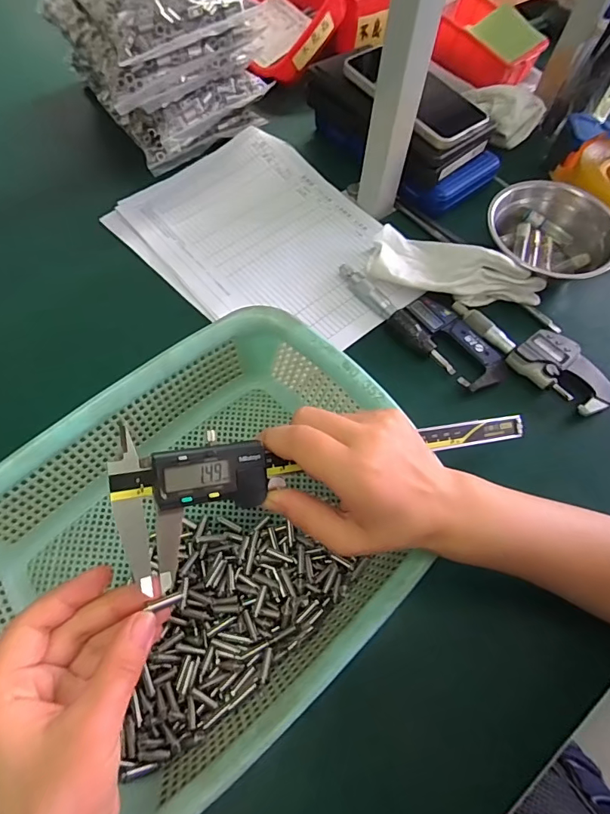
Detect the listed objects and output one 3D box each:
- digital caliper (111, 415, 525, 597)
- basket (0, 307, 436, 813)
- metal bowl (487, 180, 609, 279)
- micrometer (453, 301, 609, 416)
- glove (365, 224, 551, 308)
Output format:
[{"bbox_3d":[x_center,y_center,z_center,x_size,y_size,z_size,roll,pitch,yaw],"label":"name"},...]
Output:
[{"bbox_3d":[0.032,0.049,0.284,0.274,0.012,0.077,-1,92,-26],"label":"digital caliper"},{"bbox_3d":[-0.064,0.086,0.309,0.291,0.089,0.222,-41,72,-20],"label":"basket"},{"bbox_3d":[0.251,-0.183,0.475,0.128,0.053,0.118,7,63,0],"label":"metal bowl"},{"bbox_3d":[0.213,-0.054,0.430,0.159,0.018,0.050,38,67,15],"label":"micrometer"},{"bbox_3d":[0.149,-0.133,0.451,0.169,0.036,0.063,22,64,8],"label":"glove"}]

